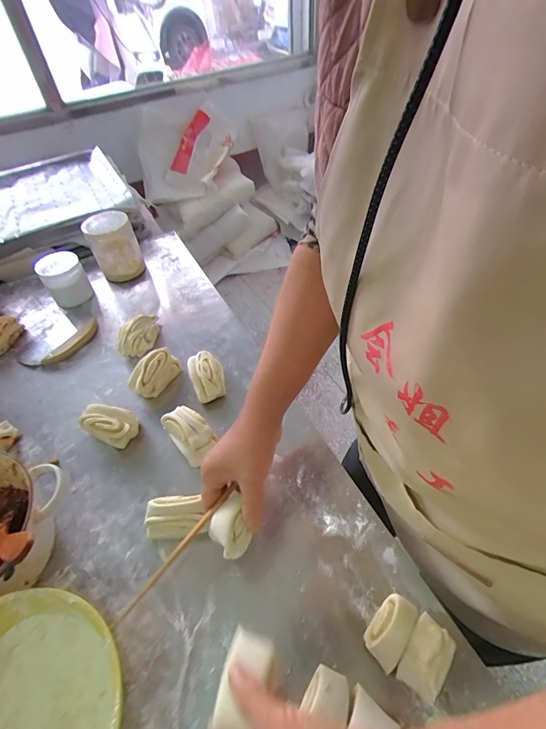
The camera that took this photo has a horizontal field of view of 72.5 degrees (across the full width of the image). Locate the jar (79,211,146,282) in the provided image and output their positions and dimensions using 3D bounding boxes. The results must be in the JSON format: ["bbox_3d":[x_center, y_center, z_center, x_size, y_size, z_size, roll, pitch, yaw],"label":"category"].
[{"bbox_3d":[-0.359,-0.269,0.842,0.098,0.122,0.106,-25,53,-16],"label":"jar"}]

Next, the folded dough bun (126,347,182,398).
[{"bbox_3d":[-0.203,0.015,0.640,0.046,0.051,0.093,23,55,21],"label":"folded dough bun"}]

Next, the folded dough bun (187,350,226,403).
[{"bbox_3d":[-0.110,0.021,0.629,0.055,0.045,0.089,-20,51,-13],"label":"folded dough bun"}]

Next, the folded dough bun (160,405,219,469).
[{"bbox_3d":[-0.126,0.103,0.562,0.052,0.049,0.091,-35,56,-23],"label":"folded dough bun"}]

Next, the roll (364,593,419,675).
[{"bbox_3d":[0.125,0.281,0.397,0.036,0.035,0.067,31,58,26],"label":"roll"}]

